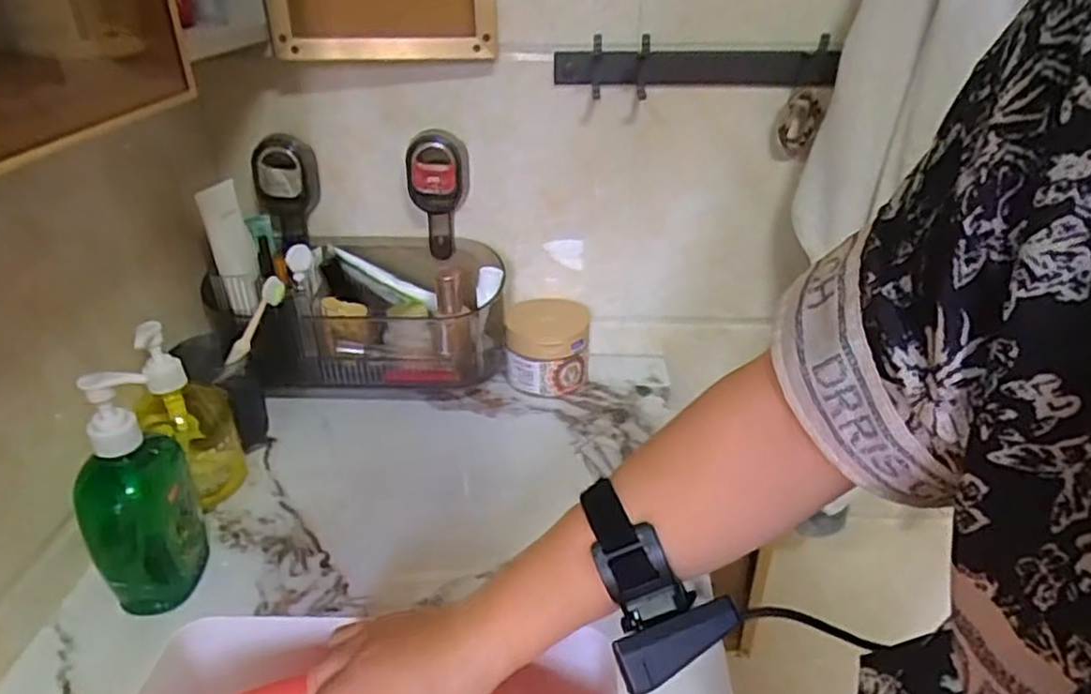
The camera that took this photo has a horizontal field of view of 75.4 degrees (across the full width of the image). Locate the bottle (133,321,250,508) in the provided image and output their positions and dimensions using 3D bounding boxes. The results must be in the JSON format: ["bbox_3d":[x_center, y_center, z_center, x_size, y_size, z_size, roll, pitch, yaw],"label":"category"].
[{"bbox_3d":[-0.317,0.054,0.634,0.073,0.166,0.063,16,33,28],"label":"bottle"}]

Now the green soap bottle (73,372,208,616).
[{"bbox_3d":[-0.296,0.109,0.512,0.075,0.187,0.059,-19,34,-30],"label":"green soap bottle"}]

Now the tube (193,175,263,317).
[{"bbox_3d":[-0.314,-0.098,0.707,0.036,0.128,0.021,-16,11,-26],"label":"tube"}]

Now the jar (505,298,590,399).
[{"bbox_3d":[0.003,0.000,0.816,0.092,0.078,0.094,0,29,0],"label":"jar"}]

